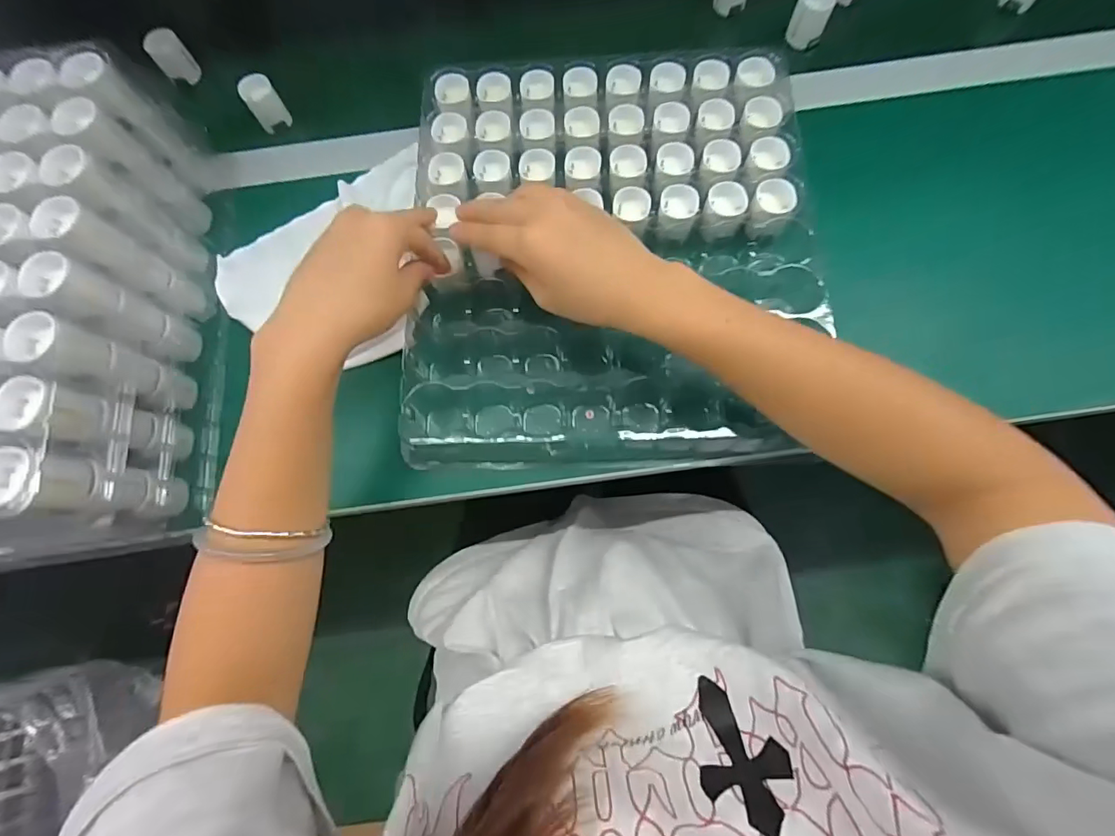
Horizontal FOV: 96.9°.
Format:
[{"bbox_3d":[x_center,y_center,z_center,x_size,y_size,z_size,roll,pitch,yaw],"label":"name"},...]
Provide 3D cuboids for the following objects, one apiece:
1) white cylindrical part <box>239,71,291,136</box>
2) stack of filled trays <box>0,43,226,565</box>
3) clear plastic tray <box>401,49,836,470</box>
[{"bbox_3d":[-0.270,-0.290,0.455,0.029,0.030,0.034,-37,77,-8],"label":"white cylindrical part"},{"bbox_3d":[-0.426,-0.071,0.339,0.297,0.099,0.332,-6,74,0],"label":"stack of filled trays"},{"bbox_3d":[0.042,-0.135,0.386,0.305,0.049,0.333,-1,74,-1],"label":"clear plastic tray"}]

